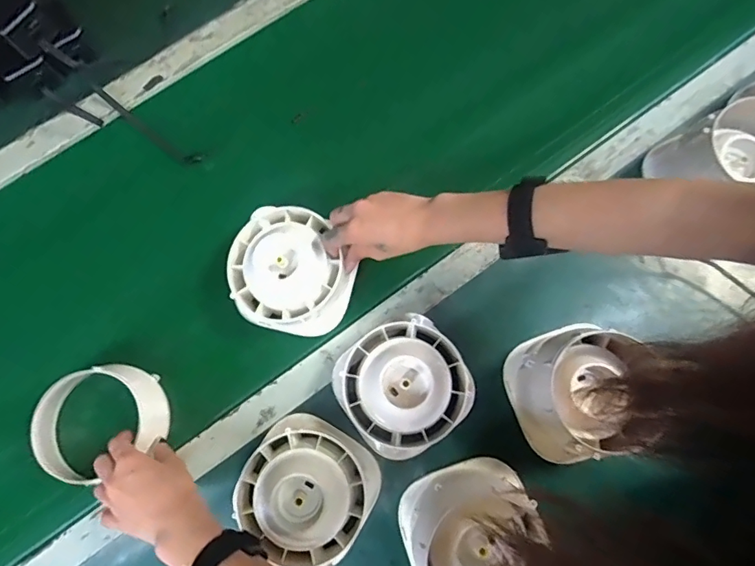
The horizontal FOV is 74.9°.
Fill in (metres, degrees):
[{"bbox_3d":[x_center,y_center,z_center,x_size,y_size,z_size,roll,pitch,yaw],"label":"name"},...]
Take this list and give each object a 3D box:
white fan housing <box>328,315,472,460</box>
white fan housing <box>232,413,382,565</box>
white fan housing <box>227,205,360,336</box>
[{"bbox_3d":[0.027,0.108,0.524,0.128,0.063,0.126,0,78,0],"label":"white fan housing"},{"bbox_3d":[-0.071,0.210,0.500,0.128,0.065,0.123,31,80,6],"label":"white fan housing"},{"bbox_3d":[-0.097,-0.015,0.558,0.135,0.060,0.134,15,79,3],"label":"white fan housing"}]

